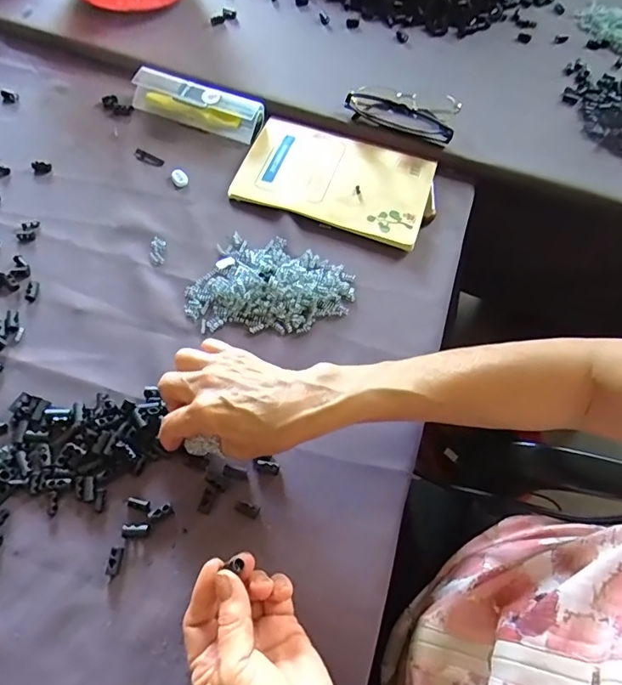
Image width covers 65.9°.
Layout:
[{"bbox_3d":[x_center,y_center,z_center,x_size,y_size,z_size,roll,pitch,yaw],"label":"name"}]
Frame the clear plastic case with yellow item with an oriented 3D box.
[{"bbox_3d":[-0.134,-0.282,0.564,0.151,0.032,0.039,21,61,7],"label":"clear plastic case with yellow item"}]

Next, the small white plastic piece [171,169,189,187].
[{"bbox_3d":[-0.143,-0.181,0.523,0.018,0.009,0.021,-15,63,-13],"label":"small white plastic piece"}]

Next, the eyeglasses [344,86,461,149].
[{"bbox_3d":[0.109,-0.276,0.576,0.127,0.032,0.058,21,61,7],"label":"eyeglasses"}]

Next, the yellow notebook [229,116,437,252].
[{"bbox_3d":[0.027,-0.185,0.534,0.206,0.018,0.134,17,61,5],"label":"yellow notebook"}]

